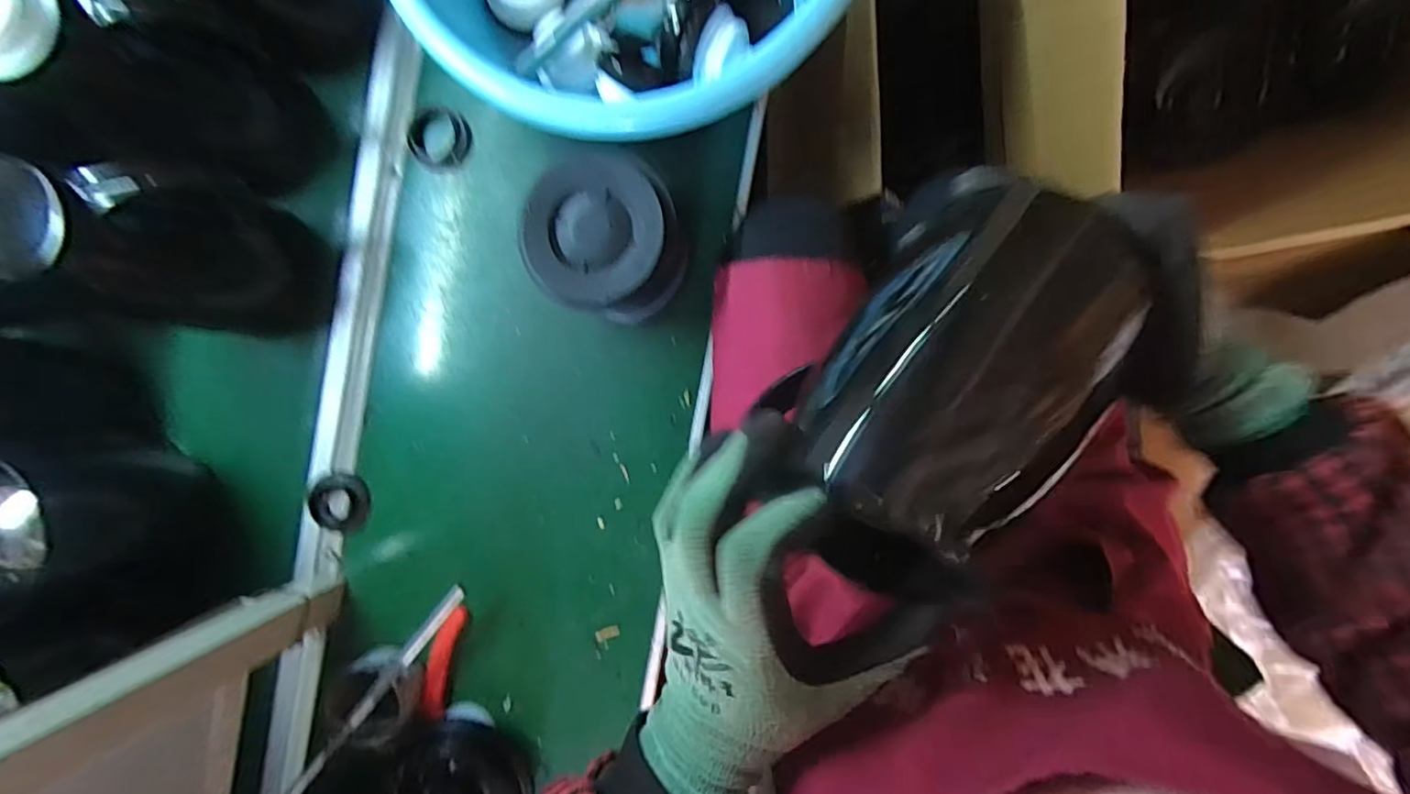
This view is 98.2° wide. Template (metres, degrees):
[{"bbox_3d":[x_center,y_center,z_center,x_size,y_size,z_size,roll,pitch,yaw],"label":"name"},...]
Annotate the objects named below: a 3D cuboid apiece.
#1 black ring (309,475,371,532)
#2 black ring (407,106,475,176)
[{"bbox_3d":[-0.364,0.105,0.607,0.057,0.012,0.057,0,92,4],"label":"black ring"},{"bbox_3d":[-0.257,-0.248,0.590,0.066,0.010,0.059,19,94,3],"label":"black ring"}]

